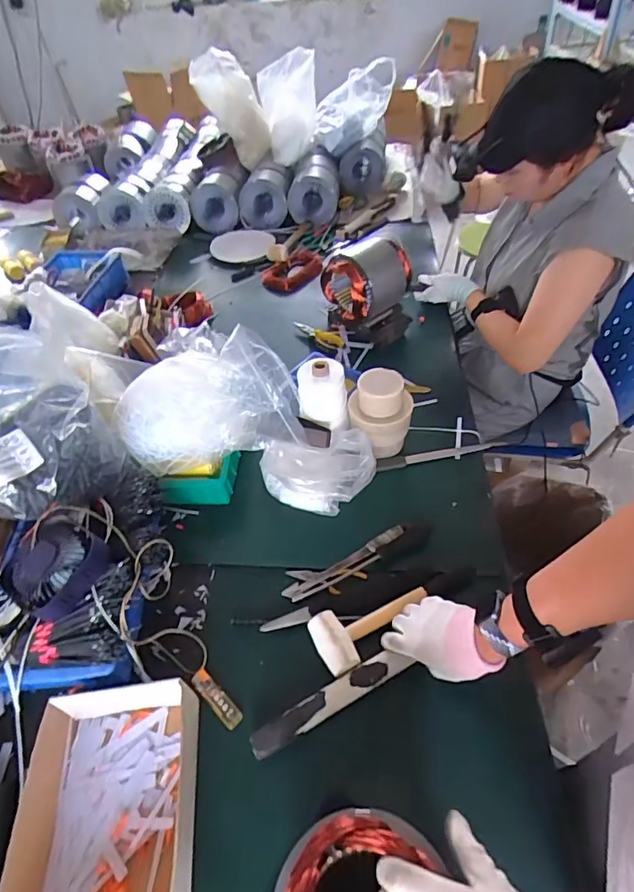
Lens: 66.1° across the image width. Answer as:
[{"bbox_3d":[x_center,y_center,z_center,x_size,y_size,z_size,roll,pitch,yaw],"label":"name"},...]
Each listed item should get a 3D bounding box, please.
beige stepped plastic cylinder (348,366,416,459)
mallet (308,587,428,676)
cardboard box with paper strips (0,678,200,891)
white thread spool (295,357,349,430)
[{"bbox_3d":[0.113,-0.049,0.870,0.110,0.152,0.092,6,47,11],"label":"beige stepped plastic cylinder"},{"bbox_3d":[0.081,0.252,0.675,0.178,0.038,0.085,-16,47,-9],"label":"mallet"},{"bbox_3d":[-0.241,0.412,0.551,0.199,0.051,0.247,-8,46,-2],"label":"cardboard box with paper strips"},{"bbox_3d":[0.008,-0.101,0.872,0.084,0.103,0.079,-3,46,3],"label":"white thread spool"}]

